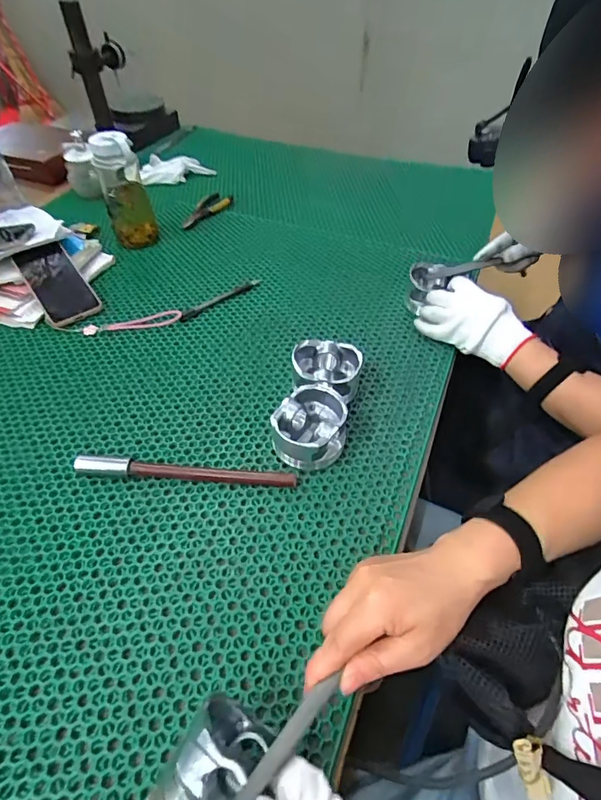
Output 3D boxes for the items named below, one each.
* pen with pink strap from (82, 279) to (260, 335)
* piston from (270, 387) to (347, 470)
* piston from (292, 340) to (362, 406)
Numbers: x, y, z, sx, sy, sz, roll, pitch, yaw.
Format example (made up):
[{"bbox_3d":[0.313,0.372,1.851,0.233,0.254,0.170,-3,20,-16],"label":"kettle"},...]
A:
[{"bbox_3d":[-0.190,-0.142,0.668,0.280,0.011,0.053,-20,53,-16],"label":"pen with pink strap"},{"bbox_3d":[0.013,0.034,0.490,0.086,0.055,0.074,-36,59,-26],"label":"piston"},{"bbox_3d":[0.030,-0.029,0.543,0.084,0.056,0.079,0,50,0],"label":"piston"}]

